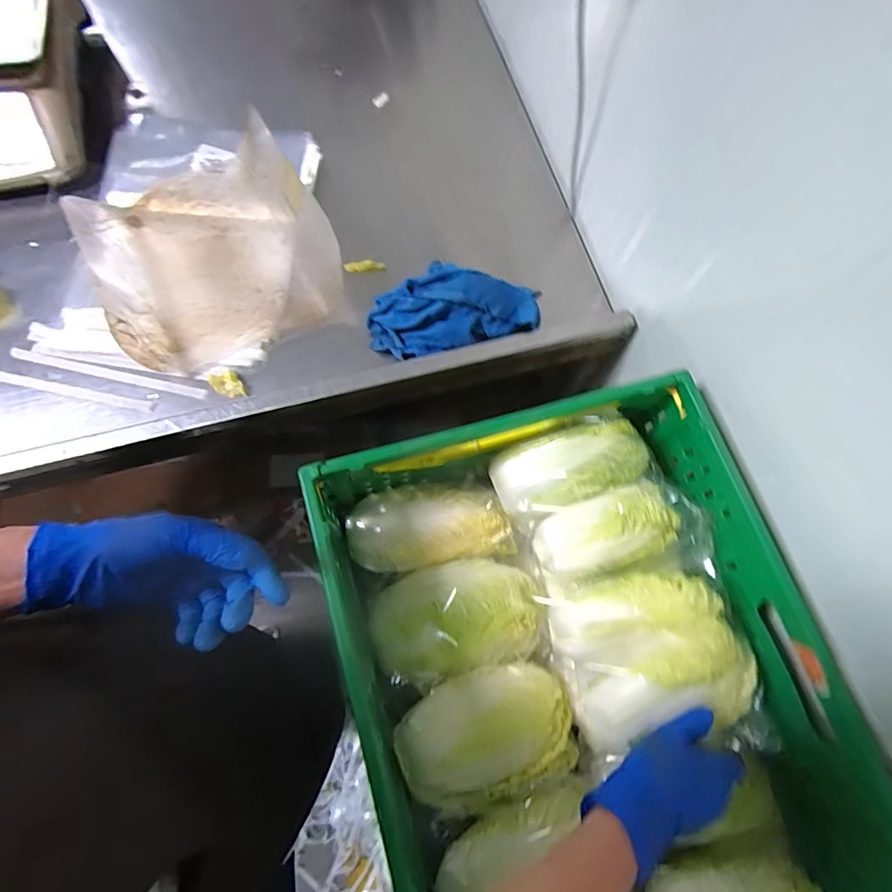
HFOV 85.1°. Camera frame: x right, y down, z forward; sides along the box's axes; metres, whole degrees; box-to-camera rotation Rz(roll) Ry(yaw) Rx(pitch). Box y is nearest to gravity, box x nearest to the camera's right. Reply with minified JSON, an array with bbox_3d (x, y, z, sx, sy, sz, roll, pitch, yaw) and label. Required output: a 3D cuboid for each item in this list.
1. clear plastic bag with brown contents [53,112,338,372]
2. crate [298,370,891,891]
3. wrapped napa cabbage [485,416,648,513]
[{"bbox_3d":[-0.291,-0.248,0.607,0.276,0.068,0.290,-30,76,-11],"label":"clear plastic bag with brown contents"},{"bbox_3d":[0.155,0.276,0.457,0.410,0.174,0.610,-15,73,-7],"label":"crate"},{"bbox_3d":[0.130,0.024,0.512,0.162,0.060,0.074,-17,73,6],"label":"wrapped napa cabbage"}]

